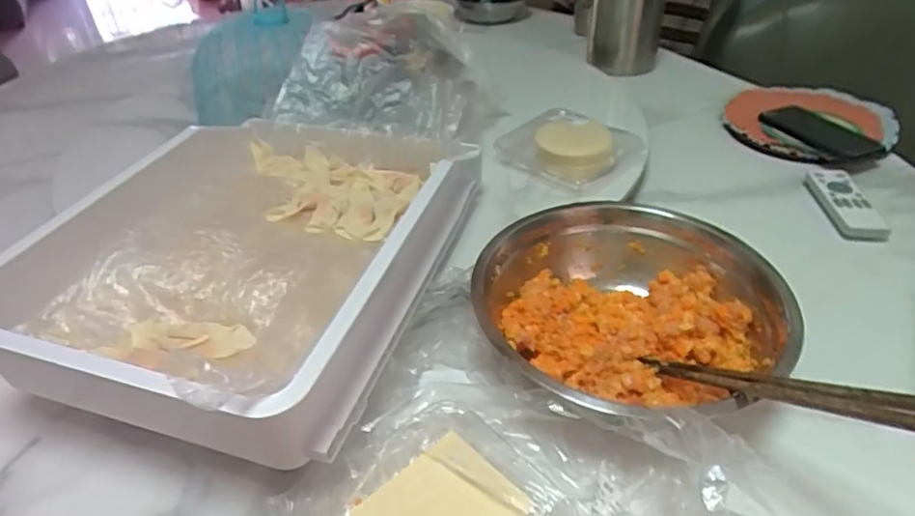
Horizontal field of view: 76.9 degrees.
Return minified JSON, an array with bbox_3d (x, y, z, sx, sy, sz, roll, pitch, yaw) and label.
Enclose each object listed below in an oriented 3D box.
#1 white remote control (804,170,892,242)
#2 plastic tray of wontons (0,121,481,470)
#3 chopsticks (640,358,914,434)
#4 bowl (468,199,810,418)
[{"bbox_3d":[0.418,-0.061,0.620,0.048,0.016,0.110,2,39,5],"label":"white remote control"},{"bbox_3d":[-0.157,-0.022,0.478,0.275,0.074,0.359,12,41,16],"label":"plastic tray of wontons"},{"bbox_3d":[0.189,0.077,0.337,0.028,0.011,0.213,-21,6,-22],"label":"chopsticks"},{"bbox_3d":[0.126,0.042,0.455,0.219,0.073,0.213,-1,39,1],"label":"bowl"}]

